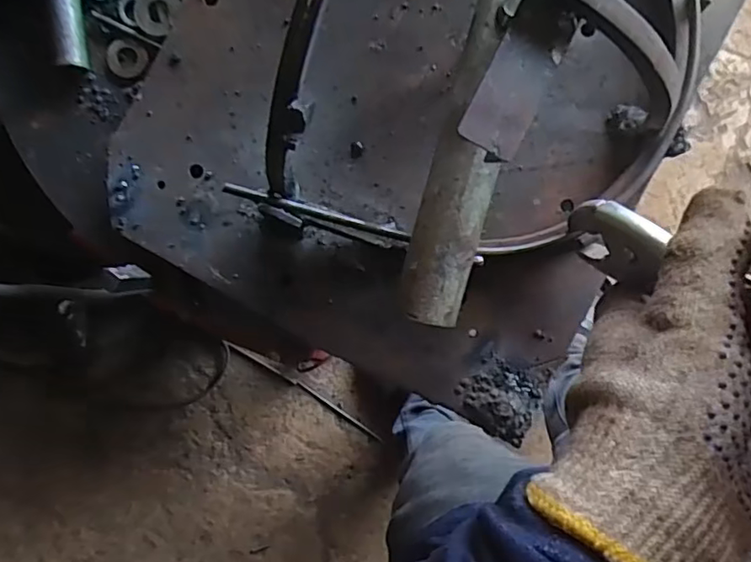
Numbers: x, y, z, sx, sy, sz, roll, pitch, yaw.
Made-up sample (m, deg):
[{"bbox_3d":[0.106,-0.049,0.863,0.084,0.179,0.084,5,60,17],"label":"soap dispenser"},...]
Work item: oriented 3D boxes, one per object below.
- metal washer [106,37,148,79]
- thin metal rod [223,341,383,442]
[{"bbox_3d":[-0.148,-0.133,0.346,0.023,0.004,0.024,0,91,-3],"label":"metal washer"},{"bbox_3d":[-0.142,0.219,1.177,0.368,0.009,0.017,33,89,-4],"label":"thin metal rod"}]

